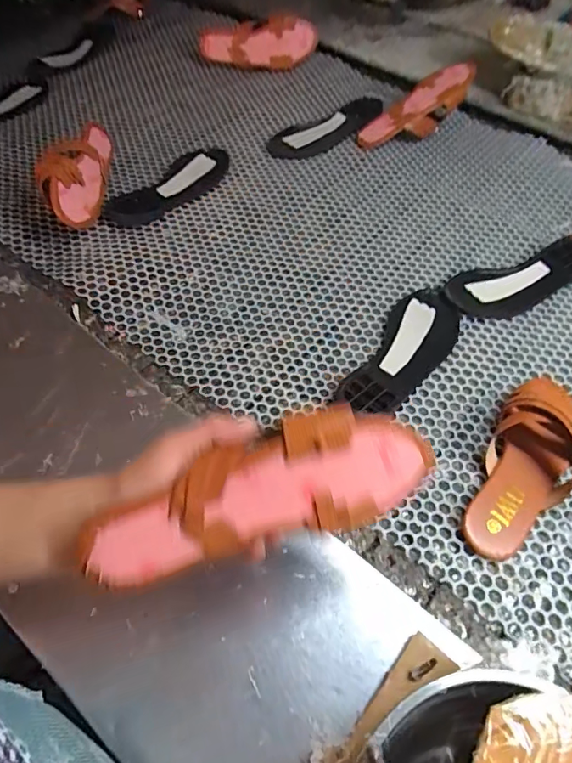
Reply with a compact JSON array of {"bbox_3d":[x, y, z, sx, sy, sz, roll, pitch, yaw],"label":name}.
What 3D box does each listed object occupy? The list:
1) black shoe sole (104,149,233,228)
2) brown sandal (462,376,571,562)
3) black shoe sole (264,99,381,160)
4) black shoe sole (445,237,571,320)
[{"bbox_3d":[-0.182,-0.315,0.770,0.239,0.019,0.094,-37,65,-25],"label":"black shoe sole"},{"bbox_3d":[0.260,0.071,0.493,0.091,0.061,0.245,34,60,19],"label":"brown sandal"},{"bbox_3d":[0.084,-0.469,0.881,0.244,0.024,0.100,-37,65,-24],"label":"black shoe sole"},{"bbox_3d":[0.340,-0.148,0.674,0.244,0.025,0.082,-21,60,-17],"label":"black shoe sole"}]

